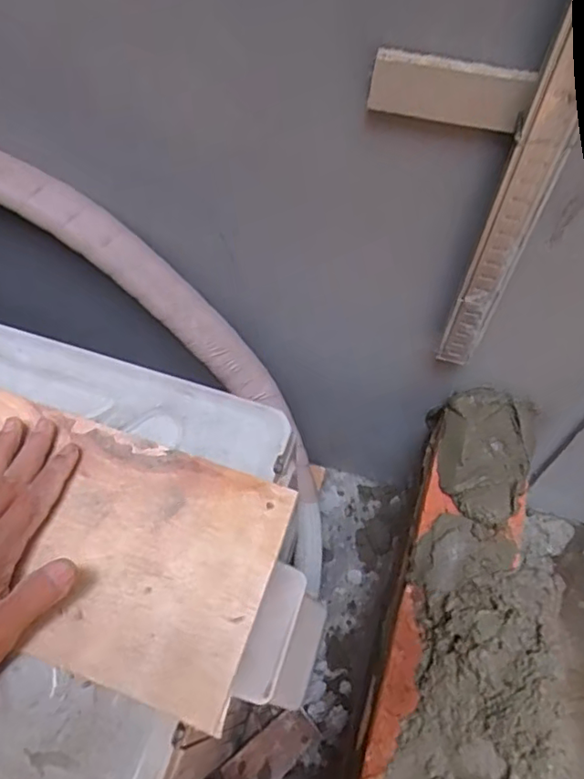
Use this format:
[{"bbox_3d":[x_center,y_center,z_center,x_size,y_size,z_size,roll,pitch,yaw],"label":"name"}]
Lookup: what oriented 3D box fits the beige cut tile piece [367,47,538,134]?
[{"bbox_3d":[0.105,-0.201,0.389,0.104,0.041,0.008,15,61,9],"label":"beige cut tile piece"}]

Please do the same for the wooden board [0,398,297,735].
[{"bbox_3d":[-0.314,0.048,0.412,0.620,0.020,0.149,16,61,8],"label":"wooden board"}]

